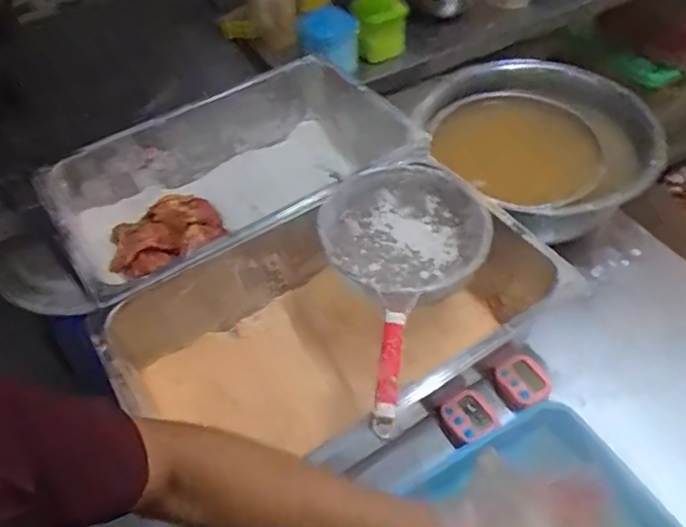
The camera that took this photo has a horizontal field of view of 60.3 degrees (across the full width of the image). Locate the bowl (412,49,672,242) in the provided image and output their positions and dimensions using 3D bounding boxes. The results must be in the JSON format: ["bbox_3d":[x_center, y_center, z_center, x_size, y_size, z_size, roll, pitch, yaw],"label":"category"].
[{"bbox_3d":[0.329,-0.185,0.975,0.333,0.132,0.328,-13,51,-5],"label":"bowl"}]

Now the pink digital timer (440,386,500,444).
[{"bbox_3d":[0.162,0.194,0.756,0.061,0.014,0.061,-26,53,-16],"label":"pink digital timer"}]

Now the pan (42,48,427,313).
[{"bbox_3d":[-0.161,-0.108,0.992,0.552,0.205,0.333,-29,54,-18],"label":"pan"}]

